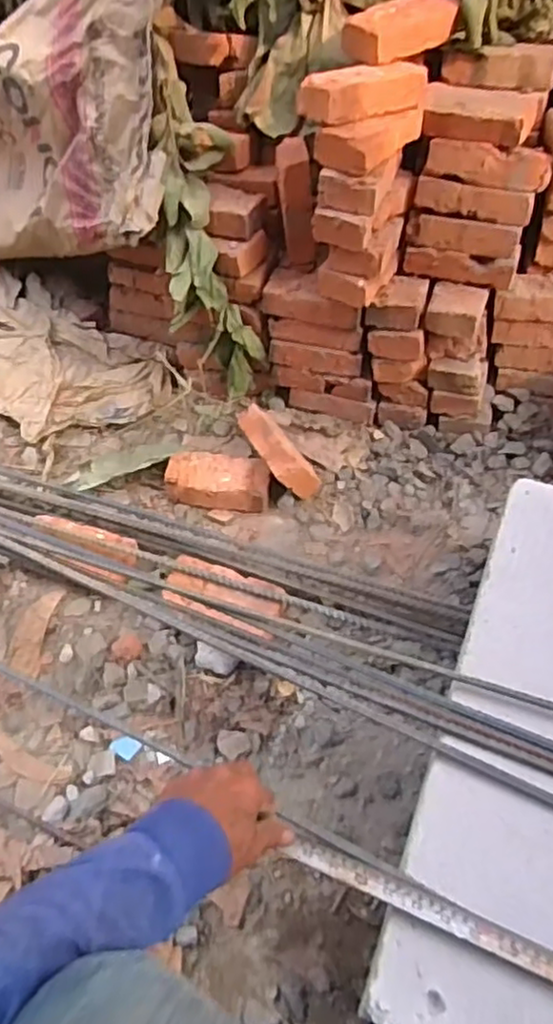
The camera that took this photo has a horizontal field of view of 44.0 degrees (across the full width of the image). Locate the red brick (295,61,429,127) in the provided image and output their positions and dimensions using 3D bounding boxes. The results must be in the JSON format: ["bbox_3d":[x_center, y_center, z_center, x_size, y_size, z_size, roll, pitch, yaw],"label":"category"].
[{"bbox_3d":[0.111,-0.549,0.889,0.159,0.044,0.078,-25,54,-20],"label":"red brick"}]

